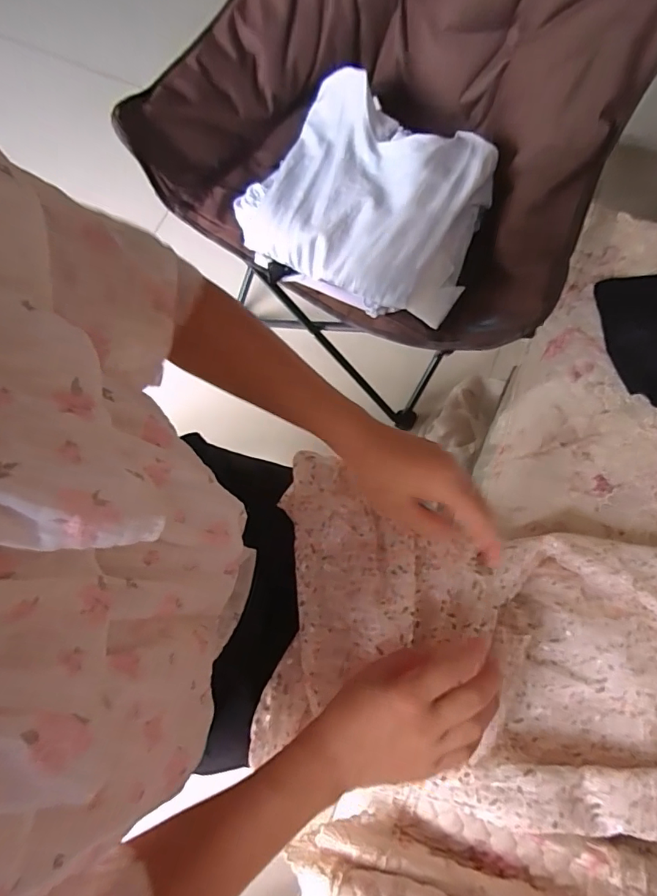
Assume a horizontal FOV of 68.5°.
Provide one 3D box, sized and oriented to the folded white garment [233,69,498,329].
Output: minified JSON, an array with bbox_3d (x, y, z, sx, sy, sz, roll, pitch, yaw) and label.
[{"bbox_3d":[0.062,-0.328,0.640,0.297,0.090,0.269,28,78,7],"label":"folded white garment"}]

